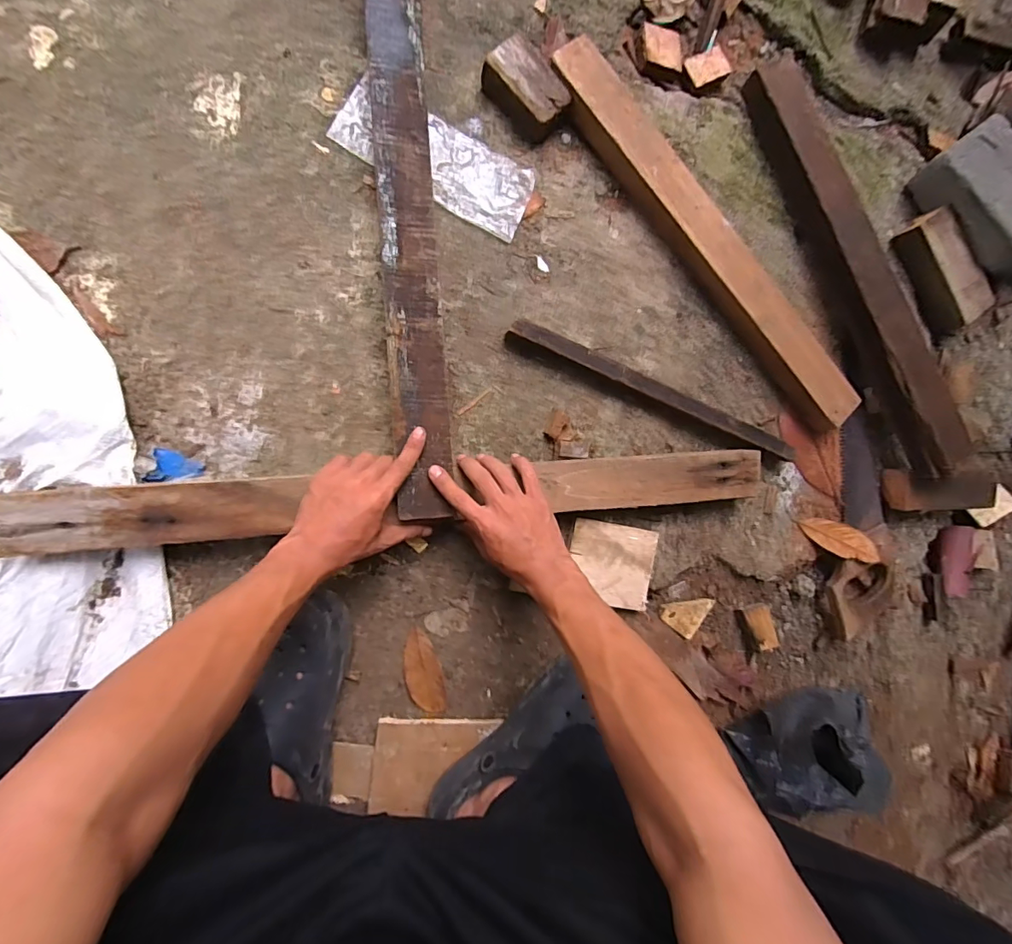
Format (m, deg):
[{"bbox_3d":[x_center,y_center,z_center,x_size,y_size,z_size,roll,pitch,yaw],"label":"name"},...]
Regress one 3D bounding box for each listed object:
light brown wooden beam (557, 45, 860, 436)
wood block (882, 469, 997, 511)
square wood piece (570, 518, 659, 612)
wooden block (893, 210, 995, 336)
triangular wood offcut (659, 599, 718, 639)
[{"bbox_3d":[0.256,-0.280,0.605,0.070,0.045,0.567,-41,96,-6],"label":"light brown wooden beam"},{"bbox_3d":[0.600,0.026,0.672,0.140,0.047,0.056,1,91,-9],"label":"wood block"},{"bbox_3d":[0.130,0.115,0.605,0.108,0.020,0.099,11,89,-9],"label":"square wood piece"},{"bbox_3d":[0.610,-0.280,0.668,0.067,0.046,0.162,-36,96,-6],"label":"wooden block"},{"bbox_3d":[0.241,0.182,0.636,0.055,0.007,0.062,41,85,-7],"label":"triangular wood offcut"}]

